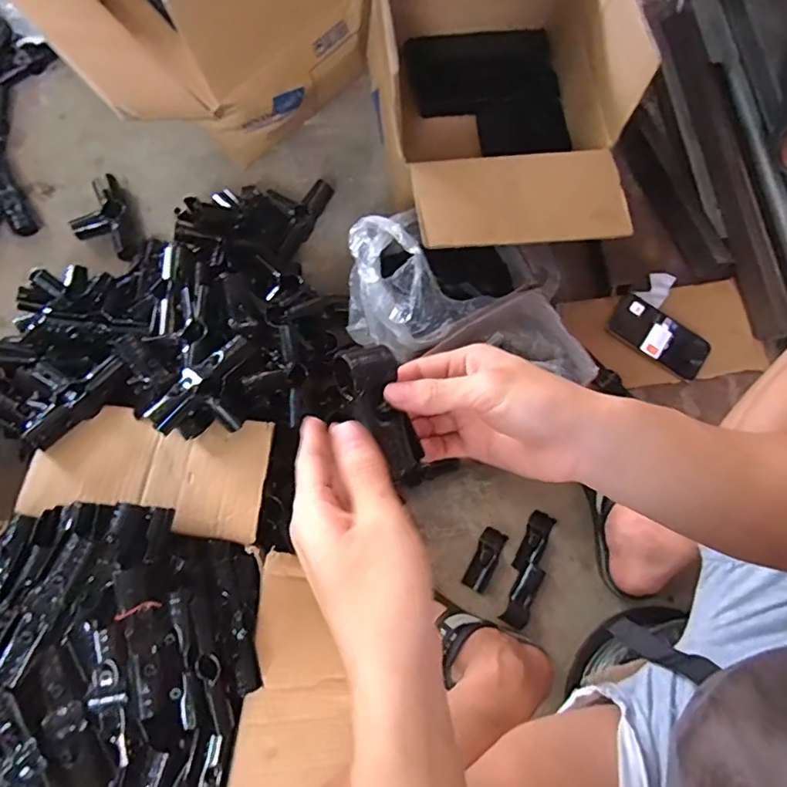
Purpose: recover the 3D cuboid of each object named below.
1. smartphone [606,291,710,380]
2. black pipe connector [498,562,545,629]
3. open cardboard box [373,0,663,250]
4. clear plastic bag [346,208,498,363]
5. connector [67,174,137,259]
[{"bbox_3d":[0.383,-0.085,0.778,0.141,0.011,0.070,36,85,7],"label":"smartphone"},{"bbox_3d":[0.168,0.258,0.689,0.030,0.023,0.080,31,77,6],"label":"black pipe connector"},{"bbox_3d":[0.146,-0.419,0.735,0.268,0.229,0.494,-4,76,-3],"label":"open cardboard box"},{"bbox_3d":[0.002,-0.136,0.717,0.143,0.117,0.188,-34,79,-9],"label":"clear plastic bag"},{"bbox_3d":[-0.433,-0.260,0.801,0.076,0.034,0.137,-18,77,-6],"label":"connector"}]

